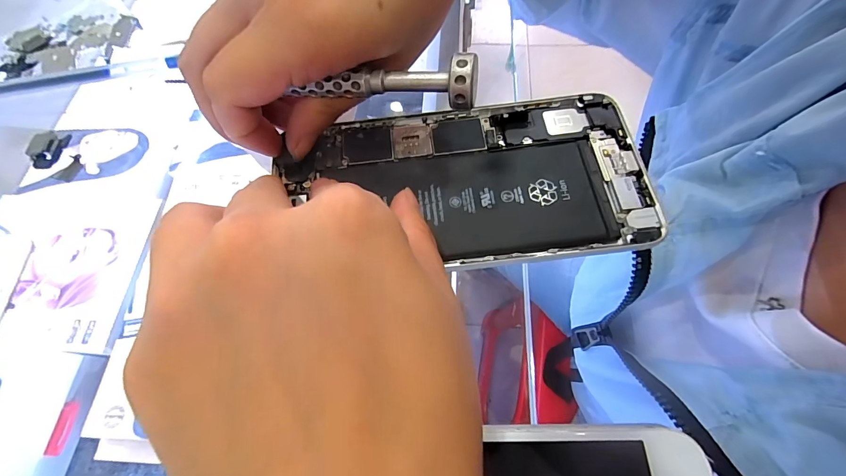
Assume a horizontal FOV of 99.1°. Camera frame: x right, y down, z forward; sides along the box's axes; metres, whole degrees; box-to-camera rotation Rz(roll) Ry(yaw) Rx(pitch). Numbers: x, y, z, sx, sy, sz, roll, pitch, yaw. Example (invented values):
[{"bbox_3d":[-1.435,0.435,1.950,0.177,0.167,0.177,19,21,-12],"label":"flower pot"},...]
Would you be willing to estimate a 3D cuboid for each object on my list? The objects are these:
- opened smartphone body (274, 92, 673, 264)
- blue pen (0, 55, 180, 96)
[{"bbox_3d":[0.016,-0.025,0.154,0.148,0.006,0.078,-6,64,-1],"label":"opened smartphone body"},{"bbox_3d":[-0.205,-0.082,0.194,0.142,0.008,0.011,-11,64,-3],"label":"blue pen"}]

